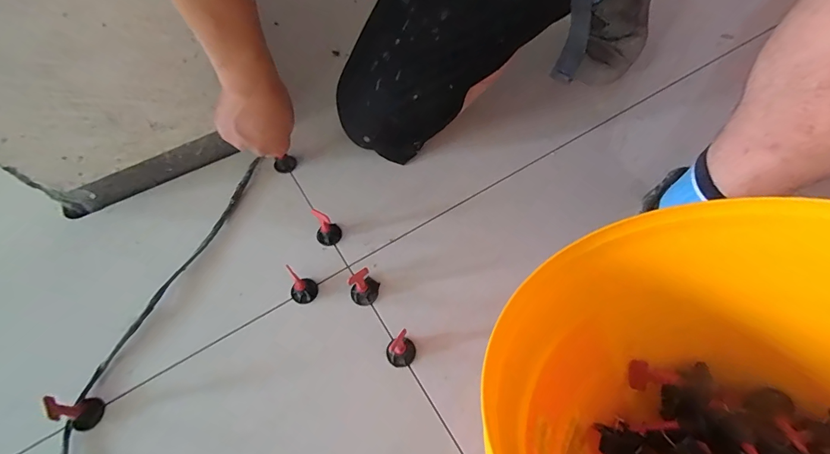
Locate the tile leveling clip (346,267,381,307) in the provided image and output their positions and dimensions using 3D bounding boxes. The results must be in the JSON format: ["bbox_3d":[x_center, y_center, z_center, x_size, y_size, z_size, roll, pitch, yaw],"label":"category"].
[{"bbox_3d":[-0.057,0.062,0.445,0.033,0.055,0.028,-21,60,-11],"label":"tile leveling clip"}]

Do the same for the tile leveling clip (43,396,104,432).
[{"bbox_3d":[-0.328,0.176,0.389,0.024,0.048,0.028,12,59,8],"label":"tile leveling clip"}]

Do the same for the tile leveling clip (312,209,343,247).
[{"bbox_3d":[-0.107,0.000,0.486,0.030,0.052,0.024,-17,60,-9],"label":"tile leveling clip"}]

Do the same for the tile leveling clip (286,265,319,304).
[{"bbox_3d":[-0.128,0.063,0.451,0.030,0.046,0.026,-36,64,-19],"label":"tile leveling clip"}]

